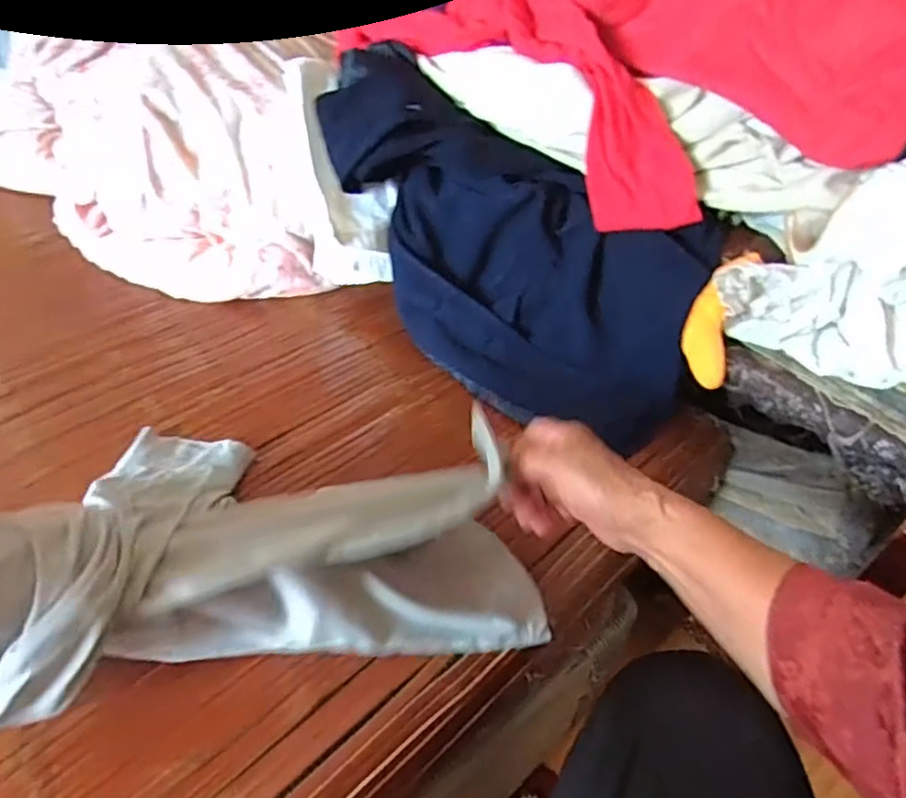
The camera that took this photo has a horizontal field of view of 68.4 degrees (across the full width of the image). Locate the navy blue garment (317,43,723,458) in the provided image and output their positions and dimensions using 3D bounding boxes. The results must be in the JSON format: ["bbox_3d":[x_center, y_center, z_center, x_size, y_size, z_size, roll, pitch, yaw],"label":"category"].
[{"bbox_3d":[0.023,-0.175,0.714,0.529,0.126,0.271,37,95,22],"label":"navy blue garment"}]

